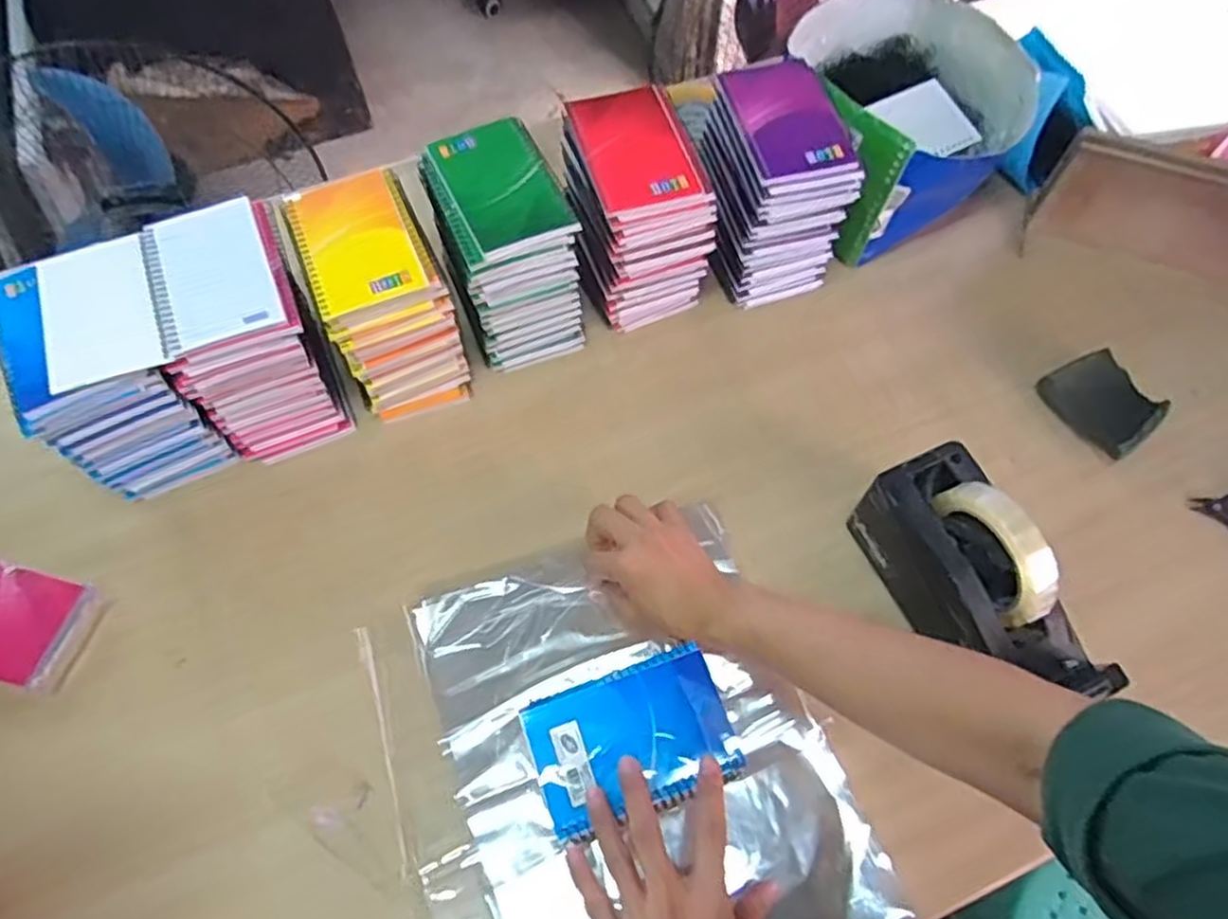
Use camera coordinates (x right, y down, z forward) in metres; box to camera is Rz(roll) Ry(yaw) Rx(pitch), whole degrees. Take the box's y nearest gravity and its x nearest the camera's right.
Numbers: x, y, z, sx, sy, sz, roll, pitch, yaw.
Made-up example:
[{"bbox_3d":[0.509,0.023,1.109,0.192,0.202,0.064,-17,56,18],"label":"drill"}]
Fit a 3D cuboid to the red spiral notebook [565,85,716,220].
[{"bbox_3d":[0.019,-0.266,0.636,0.090,0.011,0.137,-15,64,-7],"label":"red spiral notebook"}]

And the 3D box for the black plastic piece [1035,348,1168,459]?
[{"bbox_3d":[0.451,-0.052,0.690,0.073,0.034,0.092,-25,68,-14],"label":"black plastic piece"}]

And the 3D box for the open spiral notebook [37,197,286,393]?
[{"bbox_3d":[-0.351,-0.130,0.577,0.167,0.013,0.135,-22,65,-11],"label":"open spiral notebook"}]

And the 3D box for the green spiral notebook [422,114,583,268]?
[{"bbox_3d":[-0.099,-0.230,0.624,0.093,0.014,0.140,-21,65,-10],"label":"green spiral notebook"}]

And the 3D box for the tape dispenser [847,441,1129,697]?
[{"bbox_3d":[0.270,0.094,0.558,0.074,0.142,0.202,-21,67,-12],"label":"tape dispenser"}]

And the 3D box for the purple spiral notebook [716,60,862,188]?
[{"bbox_3d":[0.151,-0.296,0.651,0.090,0.010,0.142,-12,64,-6],"label":"purple spiral notebook"}]

